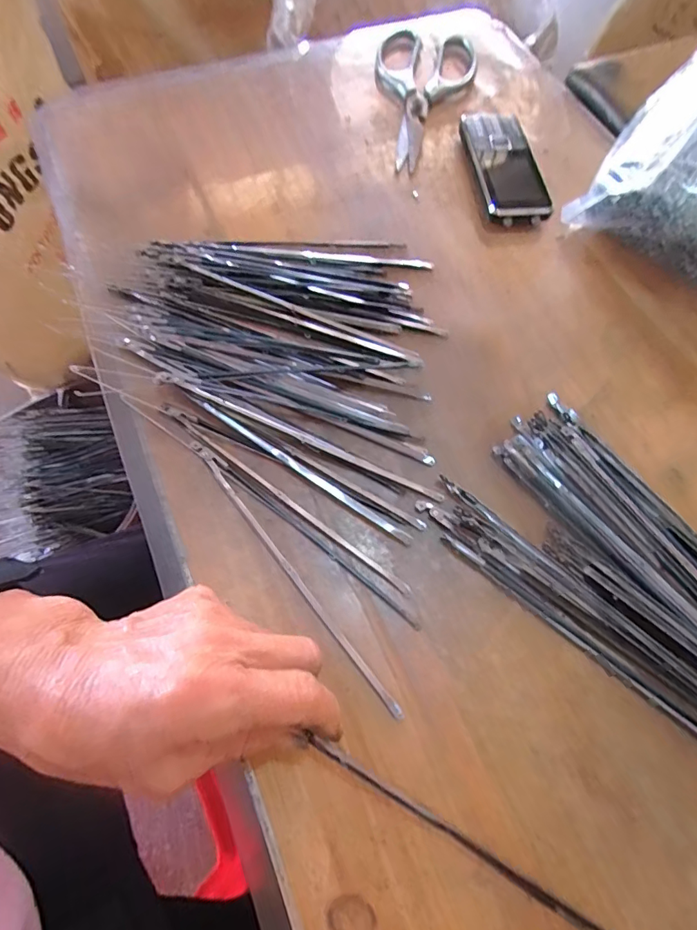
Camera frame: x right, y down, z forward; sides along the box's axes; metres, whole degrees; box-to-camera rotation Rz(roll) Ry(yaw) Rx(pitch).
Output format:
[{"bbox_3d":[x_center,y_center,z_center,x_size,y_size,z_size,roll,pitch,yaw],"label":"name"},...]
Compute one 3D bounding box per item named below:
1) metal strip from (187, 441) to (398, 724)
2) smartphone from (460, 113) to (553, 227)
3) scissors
[{"bbox_3d":[-0.034,0.056,0.266,0.007,0.004,0.191,-36,73,-17],"label":"metal strip"},{"bbox_3d":[0.129,-0.250,0.400,0.059,0.019,0.127,-6,67,-6],"label":"smartphone"},{"bbox_3d":[0.069,-0.340,0.437,0.093,0.011,0.190,8,66,0],"label":"scissors"}]

